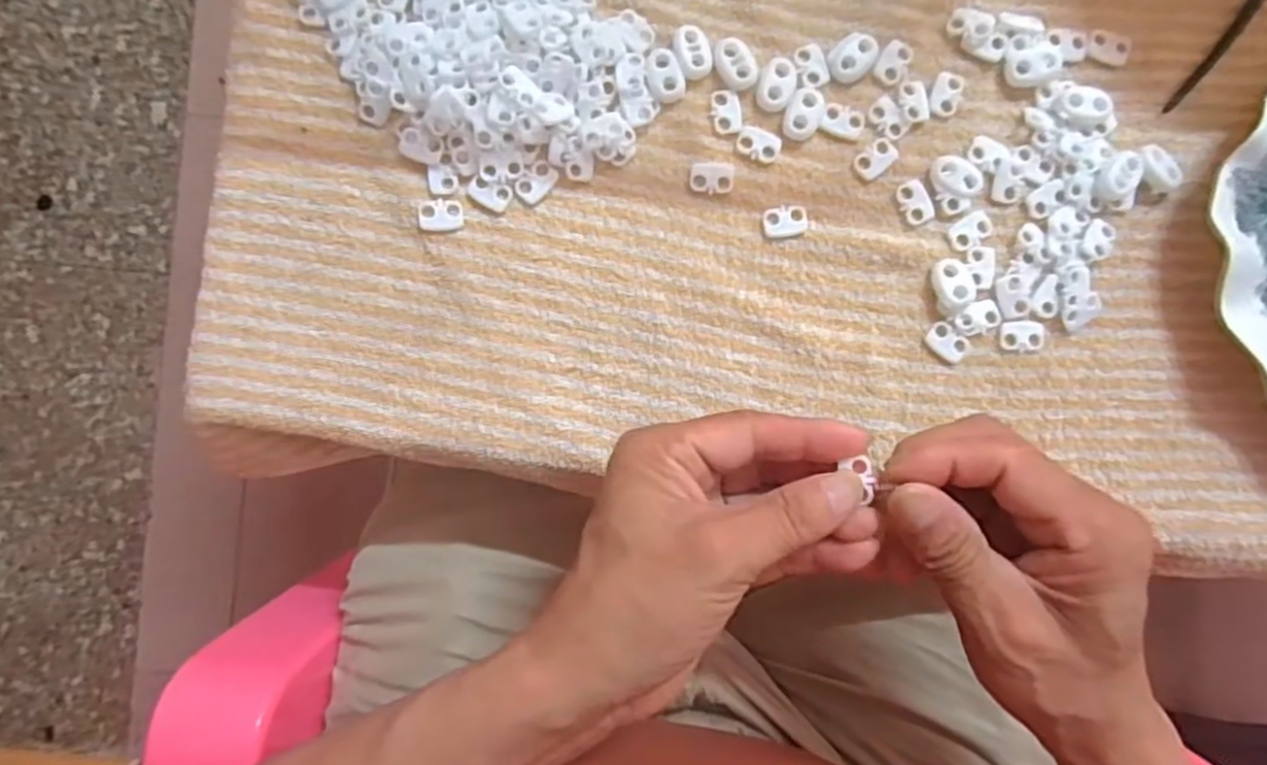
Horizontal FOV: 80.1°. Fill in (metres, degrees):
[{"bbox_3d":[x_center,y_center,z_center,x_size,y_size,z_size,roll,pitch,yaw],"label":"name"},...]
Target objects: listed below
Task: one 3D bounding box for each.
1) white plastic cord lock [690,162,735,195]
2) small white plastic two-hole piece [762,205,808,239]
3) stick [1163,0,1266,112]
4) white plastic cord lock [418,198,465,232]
[{"bbox_3d":[0.034,-0.086,0.319,0.018,0.004,0.013,-4,91,-2],"label":"white plastic cord lock"},{"bbox_3d":[0.065,-0.069,0.320,0.019,0.004,0.013,-14,91,-1],"label":"small white plastic two-hole piece"},{"bbox_3d":[0.257,-0.150,0.324,0.009,0.005,0.083,36,90,-2],"label":"stick"},{"bbox_3d":[-0.081,-0.070,0.315,0.018,0.004,0.013,-3,91,-2],"label":"white plastic cord lock"}]

